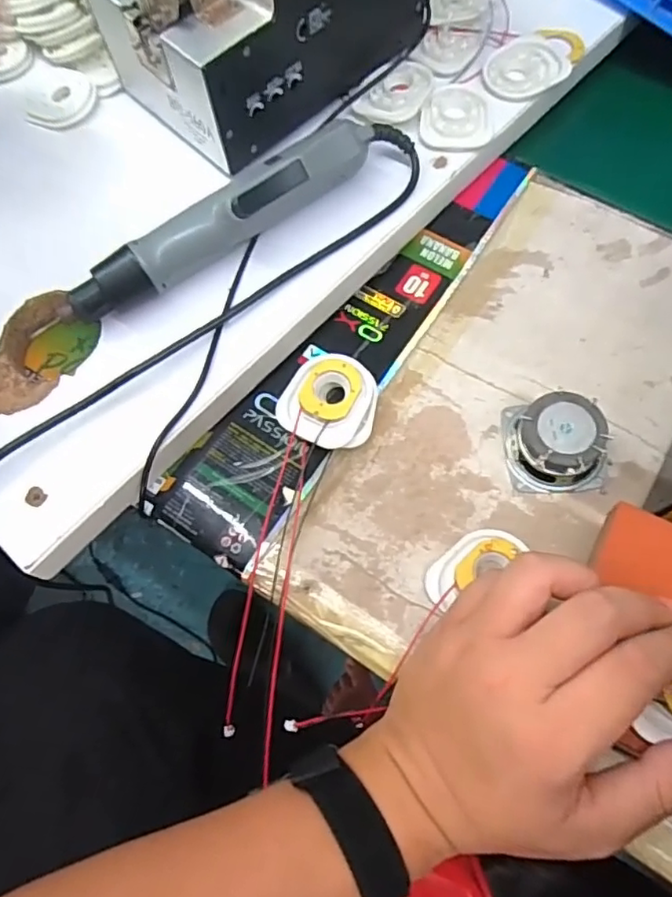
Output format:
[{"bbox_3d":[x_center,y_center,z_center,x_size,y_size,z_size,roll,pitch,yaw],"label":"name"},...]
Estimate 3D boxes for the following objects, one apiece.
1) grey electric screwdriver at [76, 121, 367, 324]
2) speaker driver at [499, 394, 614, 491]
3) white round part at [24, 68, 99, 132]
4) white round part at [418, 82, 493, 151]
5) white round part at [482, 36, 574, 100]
[{"bbox_3d":[-0.066,-0.136,0.356,0.199,0.047,0.029,-33,71,-9],"label":"grey electric screwdriver"},{"bbox_3d":[0.128,-0.004,0.334,0.055,0.029,0.052,1,69,3],"label":"speaker driver"},{"bbox_3d":[-0.200,-0.254,0.426,0.051,0.007,0.056,-1,69,3],"label":"white round part"},{"bbox_3d":[0.082,-0.227,0.403,0.047,0.005,0.055,0,75,3],"label":"white round part"},{"bbox_3d":[0.135,-0.272,0.417,0.064,0.004,0.047,-25,70,-7],"label":"white round part"}]

